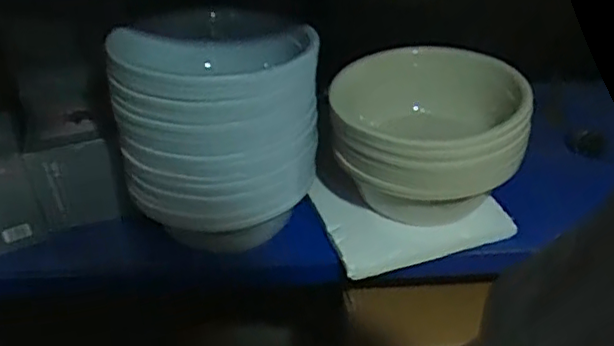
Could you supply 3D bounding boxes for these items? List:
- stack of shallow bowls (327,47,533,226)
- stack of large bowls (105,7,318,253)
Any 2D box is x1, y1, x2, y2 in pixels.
[{"bbox_3d":[0.197,-0.056,1.069,0.309,0.223,0.268,6,35,12],"label":"stack of shallow bowls"},{"bbox_3d":[-0.145,-0.076,1.027,0.304,0.291,0.250,-13,36,-15],"label":"stack of large bowls"}]

